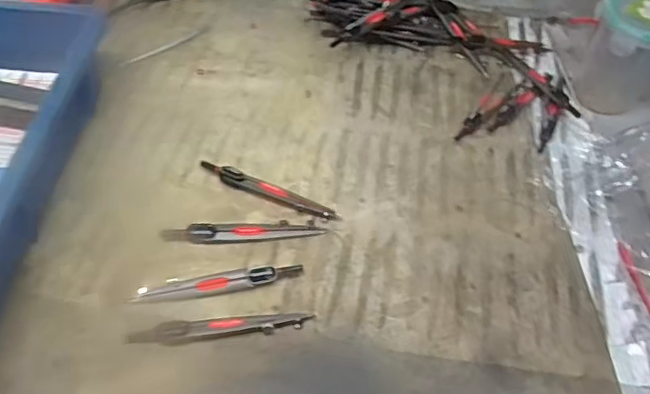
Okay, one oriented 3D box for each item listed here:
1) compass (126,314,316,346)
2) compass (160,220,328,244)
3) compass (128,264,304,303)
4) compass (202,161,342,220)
[{"bbox_3d":[-0.074,0.096,0.403,0.129,0.005,0.018,-3,53,-7],"label":"compass"},{"bbox_3d":[-0.066,0.028,0.460,0.130,0.010,0.015,-5,53,-8],"label":"compass"},{"bbox_3d":[-0.080,0.069,0.431,0.127,0.013,0.019,-6,53,-10],"label":"compass"},{"bbox_3d":[-0.051,-0.007,0.490,0.134,0.009,0.019,23,54,12],"label":"compass"}]

